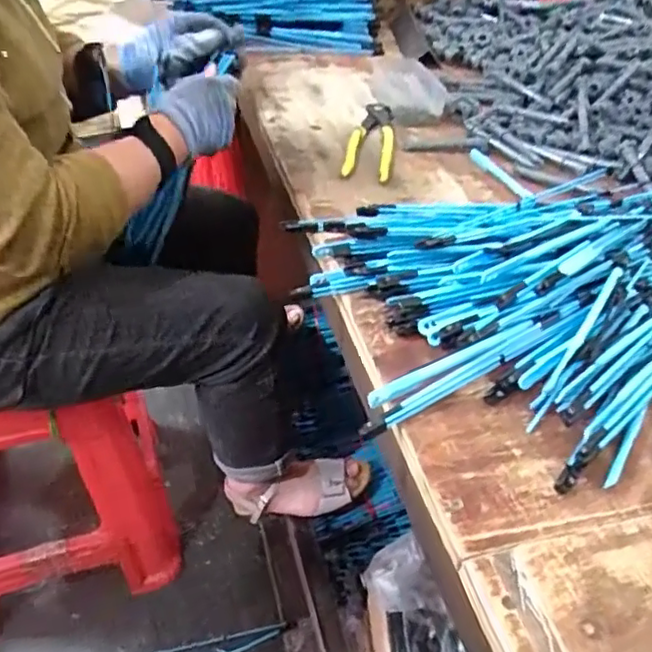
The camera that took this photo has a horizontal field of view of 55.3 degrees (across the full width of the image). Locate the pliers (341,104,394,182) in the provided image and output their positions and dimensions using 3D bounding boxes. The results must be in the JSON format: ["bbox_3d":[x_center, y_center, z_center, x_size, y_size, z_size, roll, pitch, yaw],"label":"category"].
[{"bbox_3d":[0.051,-0.205,0.683,0.047,0.017,0.151,10,43,4],"label":"pliers"}]

